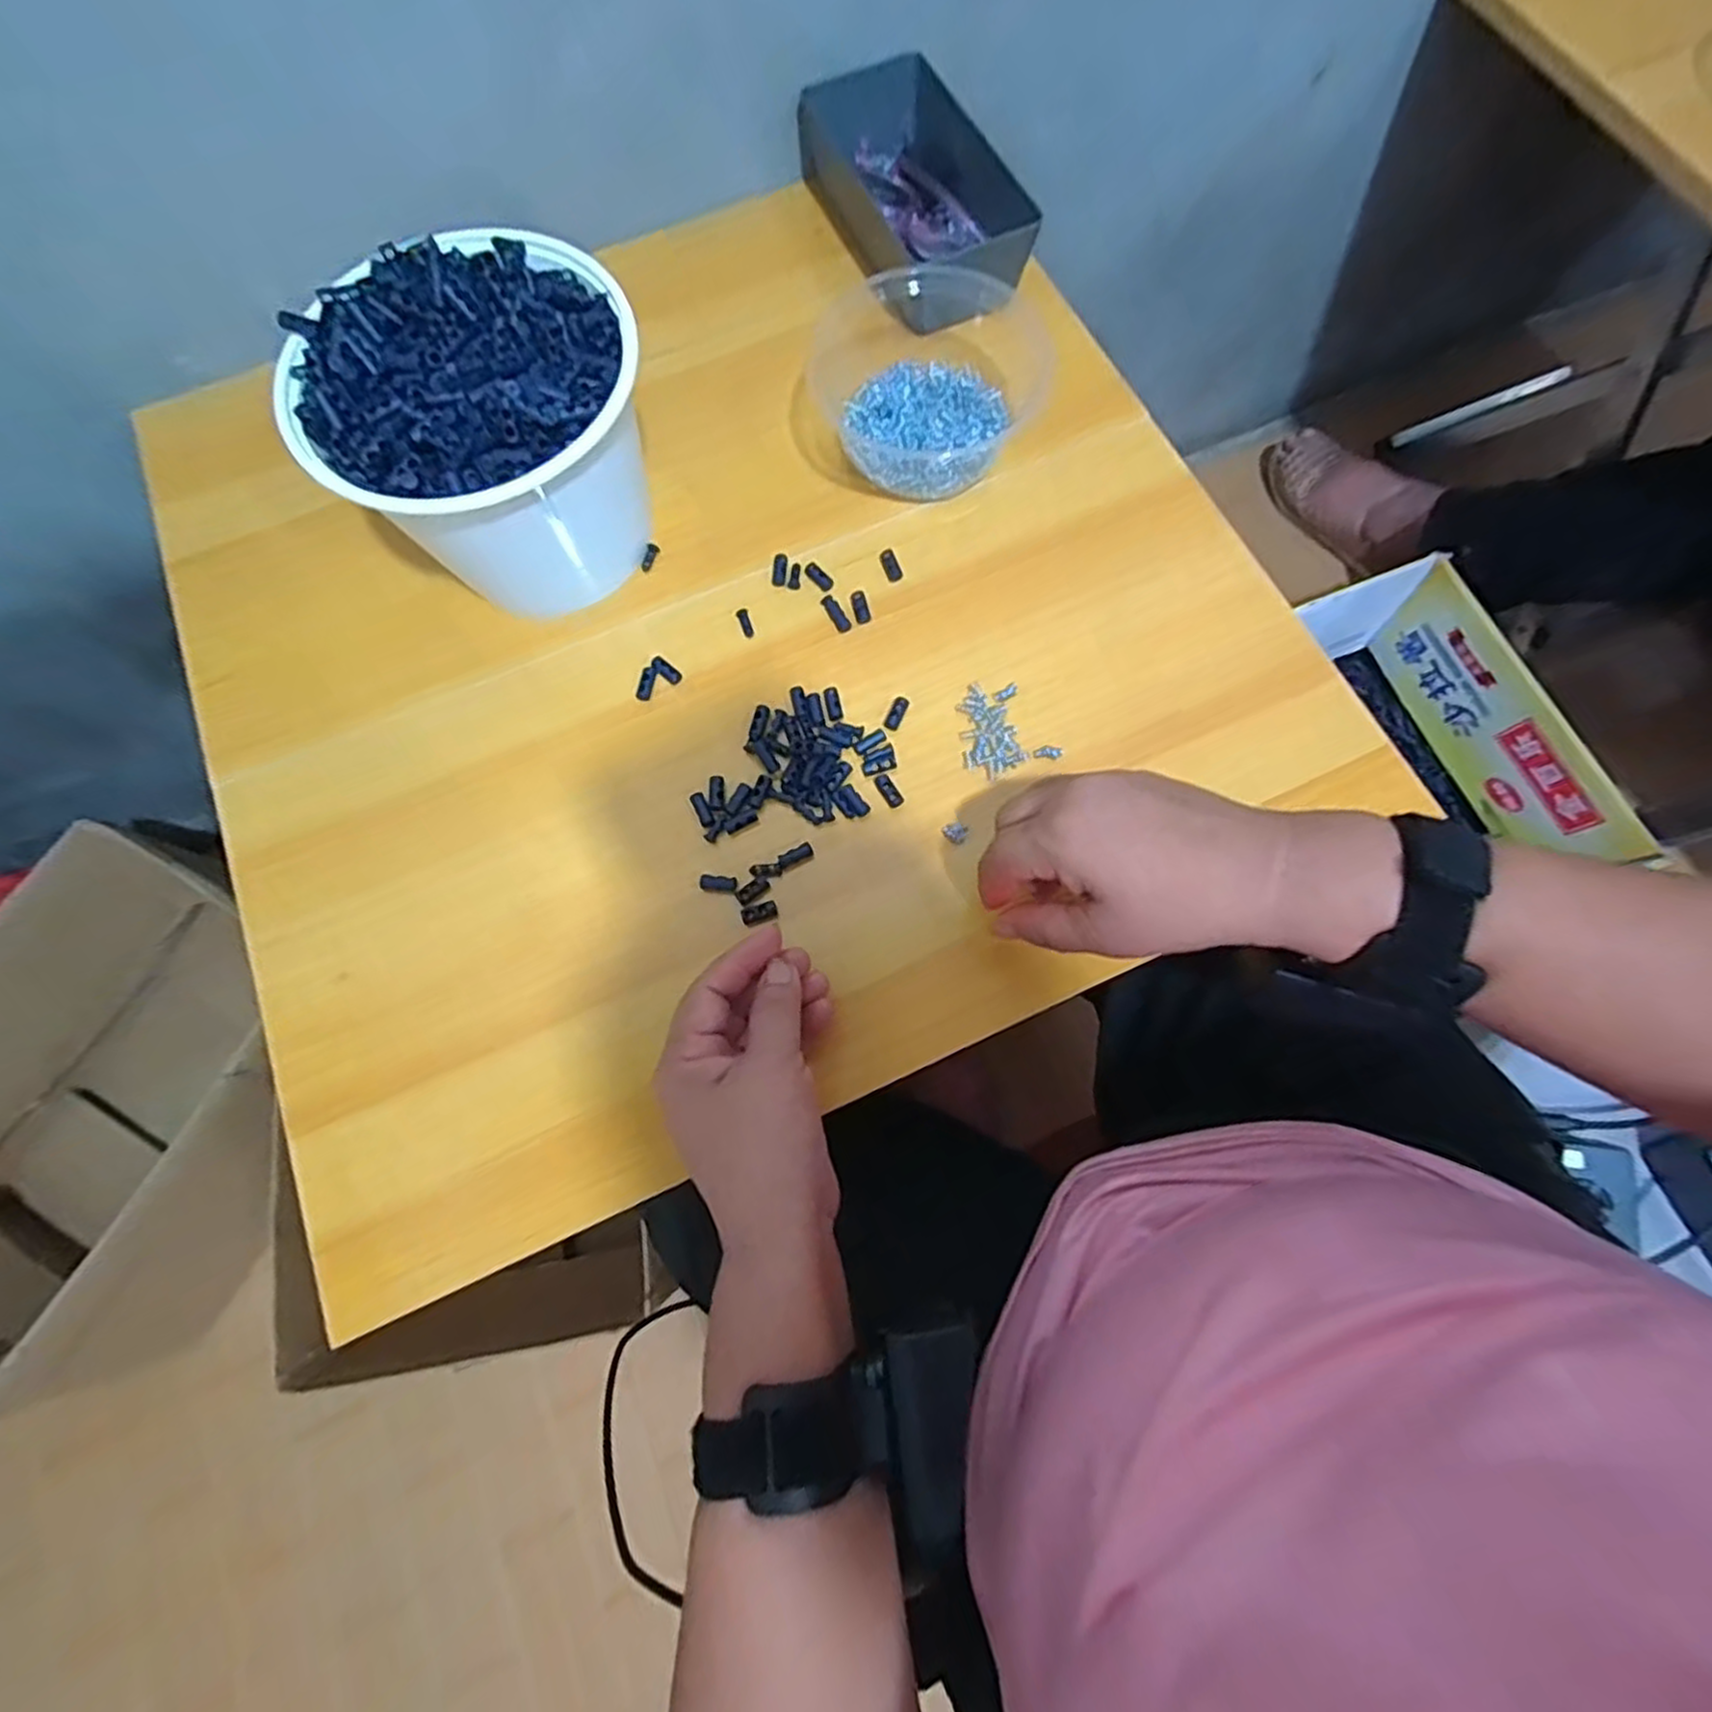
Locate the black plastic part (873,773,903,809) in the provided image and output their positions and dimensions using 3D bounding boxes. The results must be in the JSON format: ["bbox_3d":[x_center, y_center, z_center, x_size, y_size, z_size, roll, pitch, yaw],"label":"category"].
[{"bbox_3d":[0.018,-0.036,0.405,0.009,0.004,0.020,-32,76,-8],"label":"black plastic part"}]

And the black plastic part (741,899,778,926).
[{"bbox_3d":[-0.049,0.029,0.387,0.018,0.004,0.010,-19,75,-5],"label":"black plastic part"}]

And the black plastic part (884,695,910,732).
[{"bbox_3d":[0.022,-0.079,0.419,0.009,0.004,0.022,24,76,7],"label":"black plastic part"}]

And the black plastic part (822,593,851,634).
[{"bbox_3d":[-0.011,-0.142,0.436,0.009,0.004,0.025,-28,76,-7],"label":"black plastic part"}]

